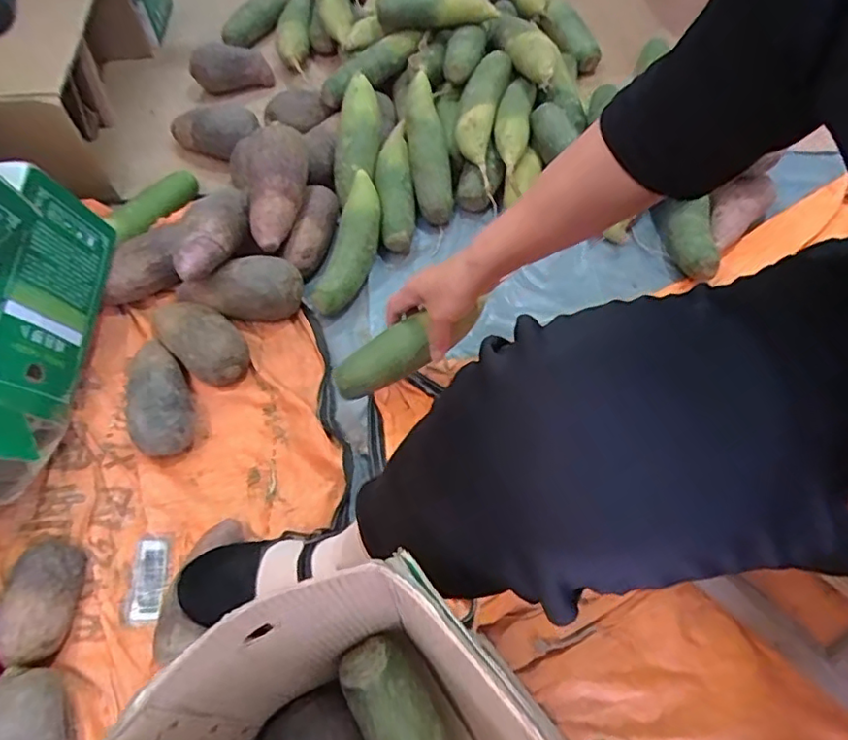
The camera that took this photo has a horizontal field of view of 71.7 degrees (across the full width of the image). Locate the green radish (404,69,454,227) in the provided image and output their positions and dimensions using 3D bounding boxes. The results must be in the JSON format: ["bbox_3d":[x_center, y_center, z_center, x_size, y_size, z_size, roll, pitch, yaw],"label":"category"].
[{"bbox_3d":[0.005,-0.314,0.823,0.052,0.046,0.216,-9,84,-3],"label":"green radish"}]

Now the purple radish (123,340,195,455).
[{"bbox_3d":[-0.305,0.029,0.683,0.066,0.061,0.150,-15,60,-7],"label":"purple radish"}]

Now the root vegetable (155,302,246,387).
[{"bbox_3d":[-0.271,-0.038,0.717,0.135,0.065,0.073,39,68,22],"label":"root vegetable"}]

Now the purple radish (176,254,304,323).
[{"bbox_3d":[-0.229,-0.095,0.738,0.155,0.074,0.067,-8,60,-3],"label":"purple radish"}]

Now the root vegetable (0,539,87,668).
[{"bbox_3d":[-0.370,0.221,0.569,0.060,0.057,0.117,4,60,4],"label":"root vegetable"}]

